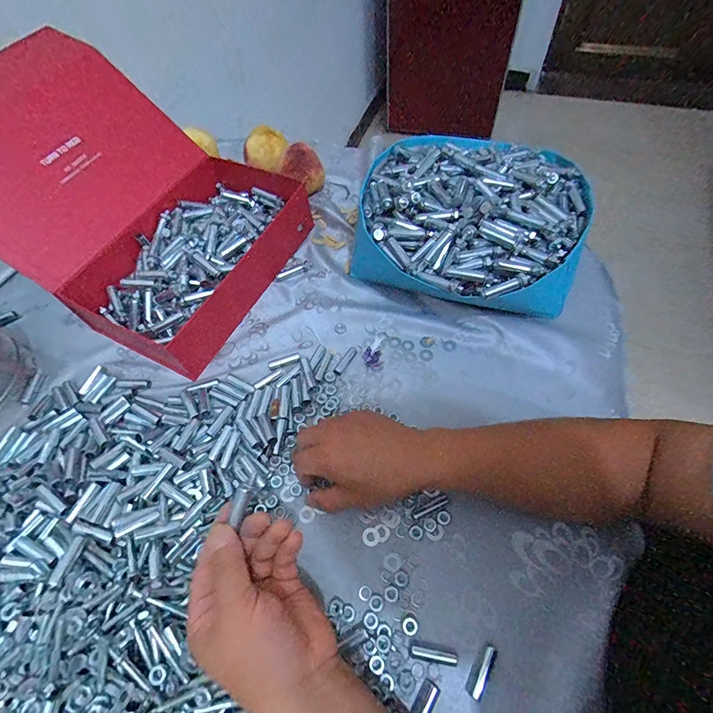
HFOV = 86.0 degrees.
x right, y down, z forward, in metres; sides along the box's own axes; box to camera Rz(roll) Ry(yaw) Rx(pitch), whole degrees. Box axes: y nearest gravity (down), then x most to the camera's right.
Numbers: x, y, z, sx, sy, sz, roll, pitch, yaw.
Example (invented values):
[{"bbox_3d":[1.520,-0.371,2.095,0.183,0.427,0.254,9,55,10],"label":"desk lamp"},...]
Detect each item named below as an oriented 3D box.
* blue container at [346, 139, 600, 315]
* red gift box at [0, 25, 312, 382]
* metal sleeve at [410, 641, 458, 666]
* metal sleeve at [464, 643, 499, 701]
[{"bbox_3d":[0.147,-0.172,0.508,0.282,0.113,0.281,15,62,11],"label":"blue container"},{"bbox_3d":[-0.297,-0.205,0.493,0.365,0.205,0.292,24,64,15],"label":"red gift box"},{"bbox_3d":[0.066,0.252,0.324,0.040,0.010,0.010,10,61,8],"label":"metal sleeve"},{"bbox_3d":[0.105,0.262,0.318,0.014,0.012,0.039,33,66,19],"label":"metal sleeve"}]

